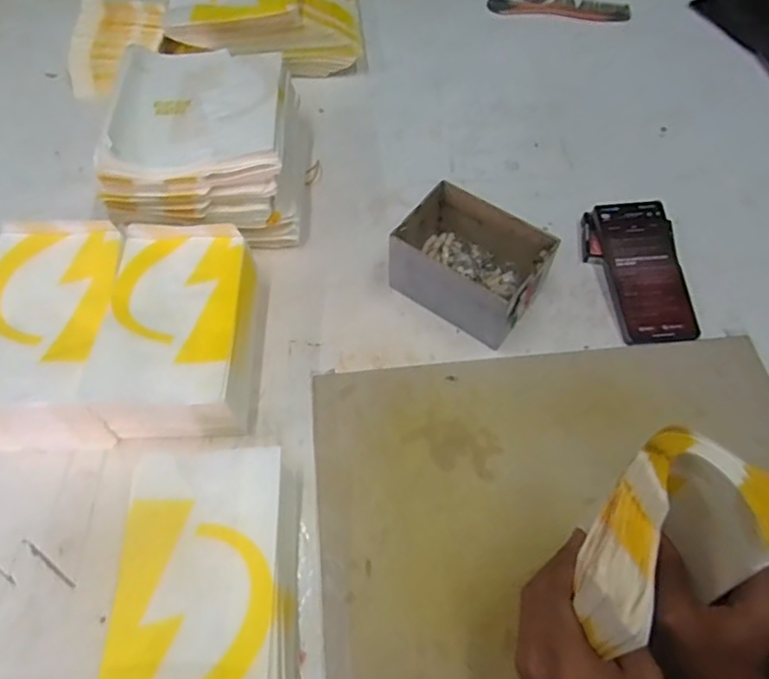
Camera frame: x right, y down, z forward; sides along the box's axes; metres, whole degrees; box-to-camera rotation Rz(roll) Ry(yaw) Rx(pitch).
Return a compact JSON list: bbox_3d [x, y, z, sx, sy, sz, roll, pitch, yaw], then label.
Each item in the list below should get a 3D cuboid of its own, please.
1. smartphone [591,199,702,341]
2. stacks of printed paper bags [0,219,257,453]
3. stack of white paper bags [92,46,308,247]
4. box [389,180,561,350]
[{"bbox_3d":[0.275,-0.075,0.620,0.077,0.013,0.165,-6,69,4],"label":"smartphone"},{"bbox_3d":[-0.245,-0.006,0.552,0.239,0.089,0.193,-1,58,-1],"label":"stacks of printed paper bags"},{"bbox_3d":[-0.191,-0.215,0.658,0.188,0.119,0.204,-1,58,-1],"label":"stack of white paper bags"},{"bbox_3d":[0.086,-0.076,0.600,0.139,0.081,0.094,33,64,18],"label":"box"}]

